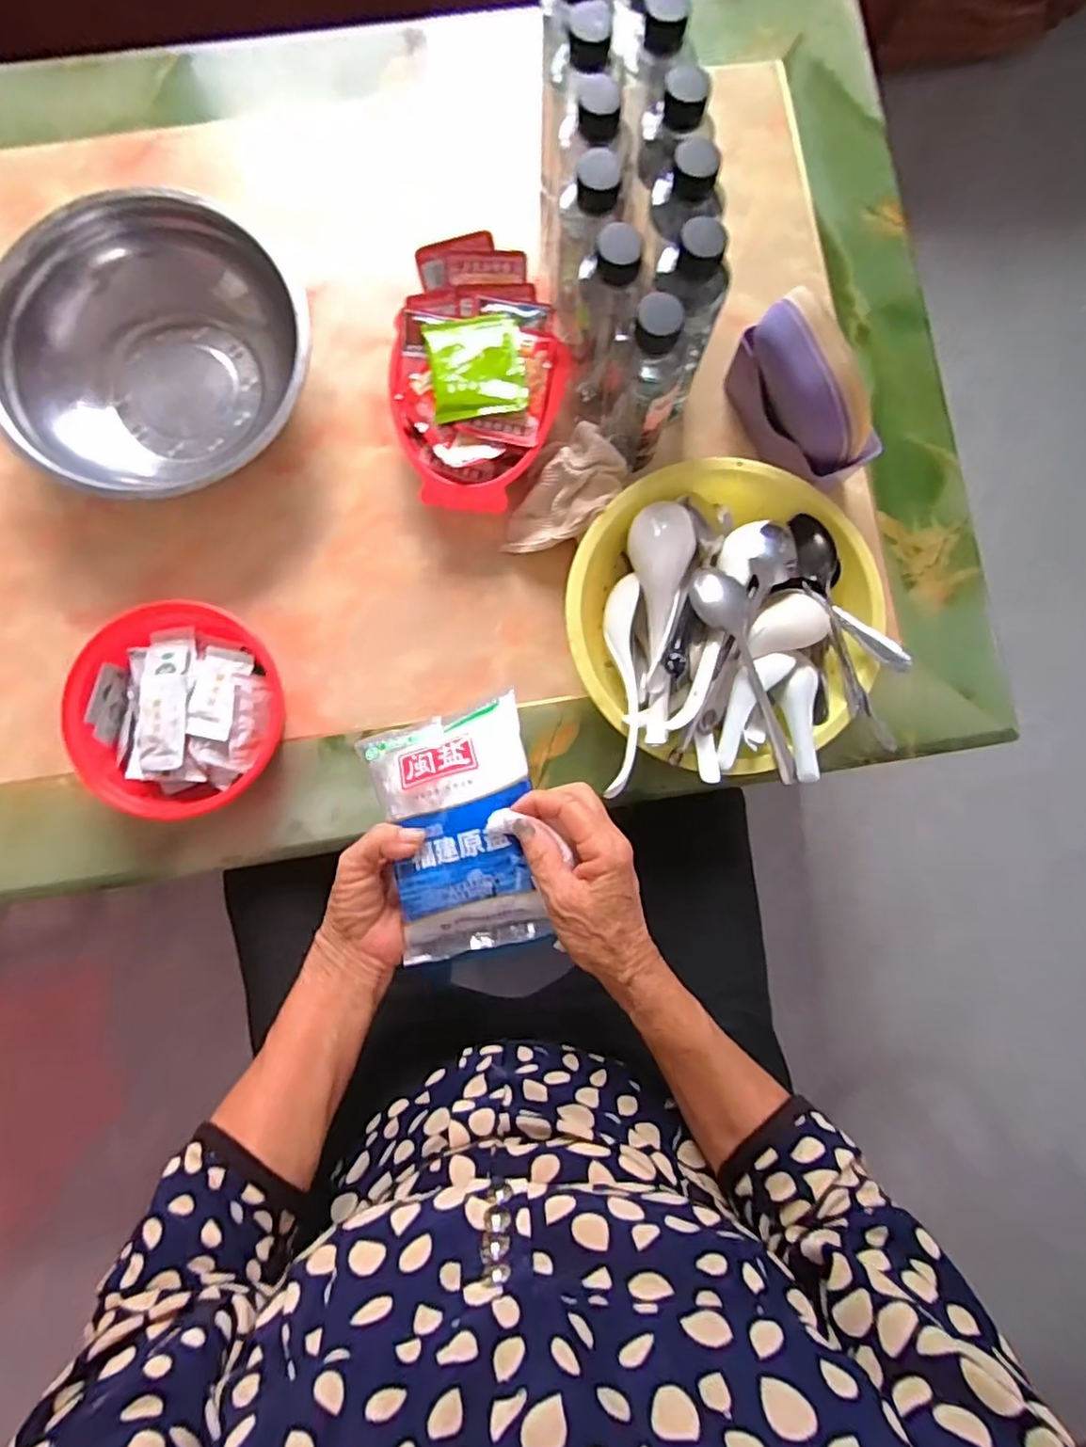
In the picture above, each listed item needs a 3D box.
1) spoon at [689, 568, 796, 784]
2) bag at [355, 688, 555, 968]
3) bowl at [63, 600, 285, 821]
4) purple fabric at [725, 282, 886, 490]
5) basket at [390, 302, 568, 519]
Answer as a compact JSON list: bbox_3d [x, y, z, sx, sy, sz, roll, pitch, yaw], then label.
[{"bbox_3d":[0.164,-0.042,0.495,0.041,0.018,0.179,-22,86,-3],"label":"spoon"},{"bbox_3d":[-0.055,0.070,0.417,0.102,0.034,0.157,-12,84,-1],"label":"bag"},{"bbox_3d":[-0.300,-0.010,0.524,0.155,0.057,0.166,0,84,0],"label":"bowl"},{"bbox_3d":[0.212,-0.267,0.526,0.054,0.129,0.140,-36,85,-3],"label":"purple fabric"},{"bbox_3d":[-0.058,-0.273,0.550,0.146,0.061,0.185,8,84,1],"label":"basket"}]

